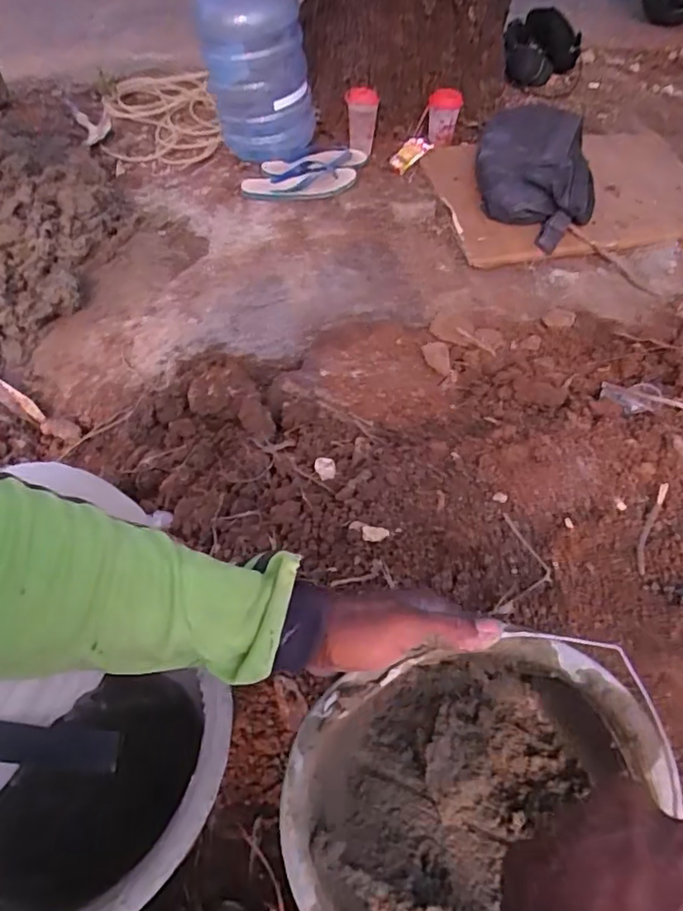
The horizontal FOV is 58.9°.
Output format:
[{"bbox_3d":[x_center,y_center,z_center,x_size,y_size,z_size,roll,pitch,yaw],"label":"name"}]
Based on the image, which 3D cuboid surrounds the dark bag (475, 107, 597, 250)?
[{"bbox_3d":[0.469,-0.699,1.465,0.278,0.147,0.423,10,50,5],"label":"dark bag"}]

